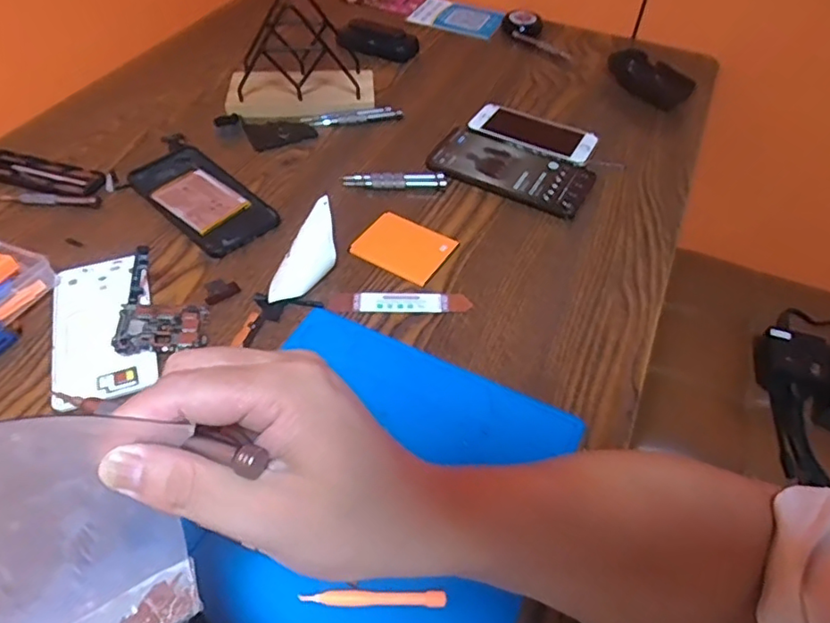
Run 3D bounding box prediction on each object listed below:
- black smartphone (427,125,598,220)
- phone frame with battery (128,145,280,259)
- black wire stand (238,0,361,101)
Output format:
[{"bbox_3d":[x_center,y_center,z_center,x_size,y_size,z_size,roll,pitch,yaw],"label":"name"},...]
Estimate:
[{"bbox_3d":[0.098,-0.148,0.600,0.163,0.012,0.082,24,53,18],"label":"black smartphone"},{"bbox_3d":[-0.213,-0.115,0.566,0.078,0.010,0.168,-36,59,-28],"label":"phone frame with battery"},{"bbox_3d":[-0.133,-0.300,0.652,0.137,0.112,0.088,-3,50,-4],"label":"black wire stand"}]

